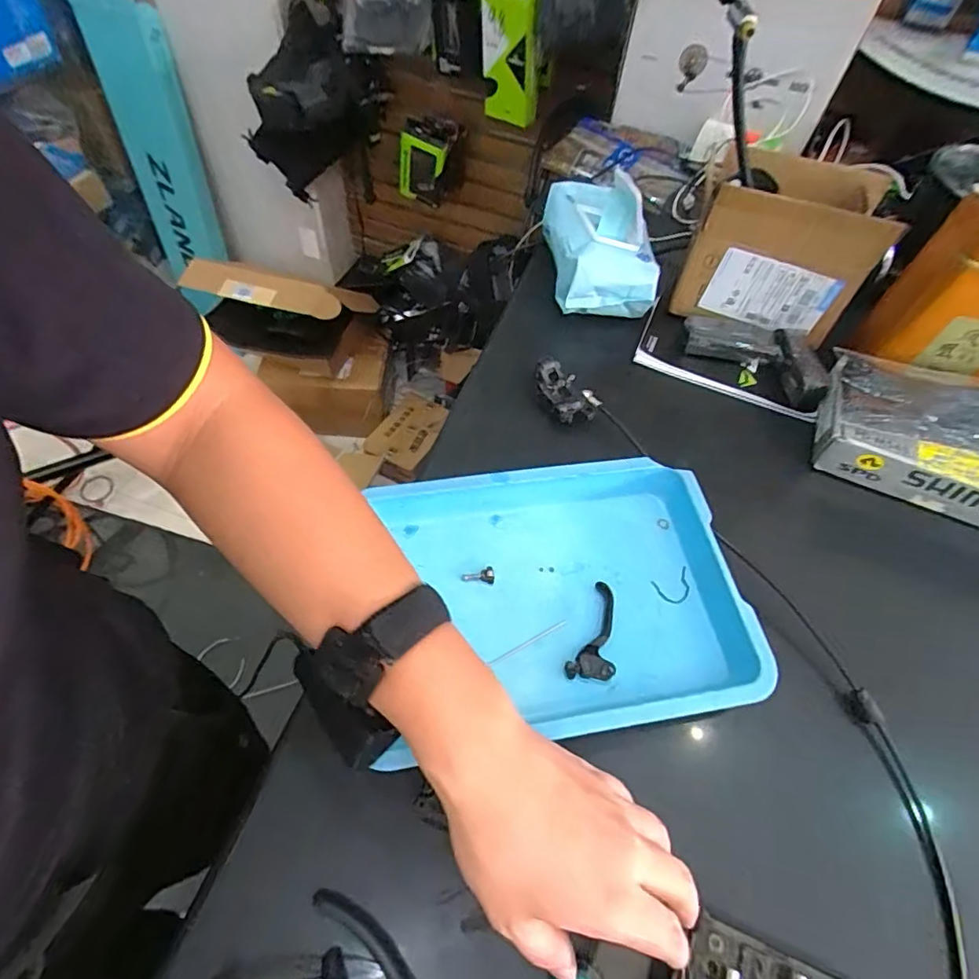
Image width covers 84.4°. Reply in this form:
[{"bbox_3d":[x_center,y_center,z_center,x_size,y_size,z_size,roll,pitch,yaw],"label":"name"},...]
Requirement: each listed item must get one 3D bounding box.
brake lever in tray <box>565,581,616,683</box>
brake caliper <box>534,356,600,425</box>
[{"bbox_3d":[0.091,0.118,0.449,0.037,0.010,0.084,18,58,6],"label":"brake lever in tray"},{"bbox_3d":[0.079,-0.101,0.566,0.074,0.032,0.045,36,62,17],"label":"brake caliper"}]

